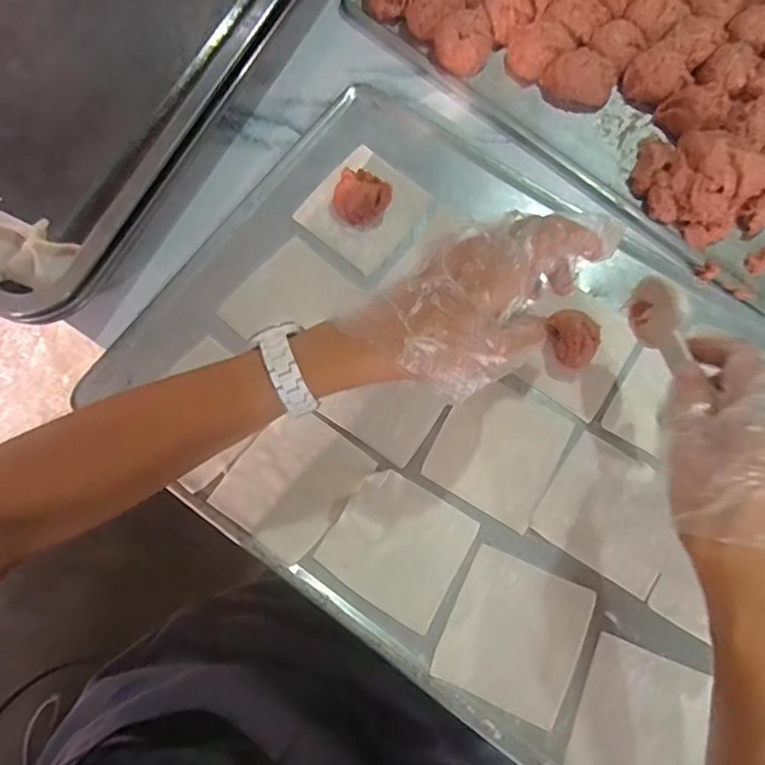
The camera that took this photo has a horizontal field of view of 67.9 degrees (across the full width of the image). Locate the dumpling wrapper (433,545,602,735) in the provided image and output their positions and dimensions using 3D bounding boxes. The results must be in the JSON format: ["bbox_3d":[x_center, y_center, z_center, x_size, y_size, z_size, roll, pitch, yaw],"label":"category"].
[{"bbox_3d":[0.080,0.151,0.343,0.077,0.004,0.081,23,75,7],"label":"dumpling wrapper"}]

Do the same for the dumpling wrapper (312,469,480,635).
[{"bbox_3d":[0.010,0.102,0.360,0.079,0.004,0.076,31,75,7],"label":"dumpling wrapper"}]

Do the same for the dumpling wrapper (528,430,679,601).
[{"bbox_3d":[0.149,0.083,0.368,0.081,0.004,0.076,32,76,9],"label":"dumpling wrapper"}]

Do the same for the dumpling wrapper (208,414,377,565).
[{"bbox_3d":[-0.058,0.064,0.370,0.074,0.004,0.083,35,77,10],"label":"dumpling wrapper"}]

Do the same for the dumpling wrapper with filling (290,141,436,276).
[{"bbox_3d":[-0.014,-0.134,0.423,0.077,0.022,0.082,39,77,11],"label":"dumpling wrapper with filling"}]

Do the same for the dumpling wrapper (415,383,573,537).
[{"bbox_3d":[0.077,0.044,0.377,0.076,0.004,0.082,29,75,9],"label":"dumpling wrapper"}]

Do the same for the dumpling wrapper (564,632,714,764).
[{"bbox_3d":[0.151,0.201,0.330,0.072,0.004,0.082,21,71,7],"label":"dumpling wrapper"}]

